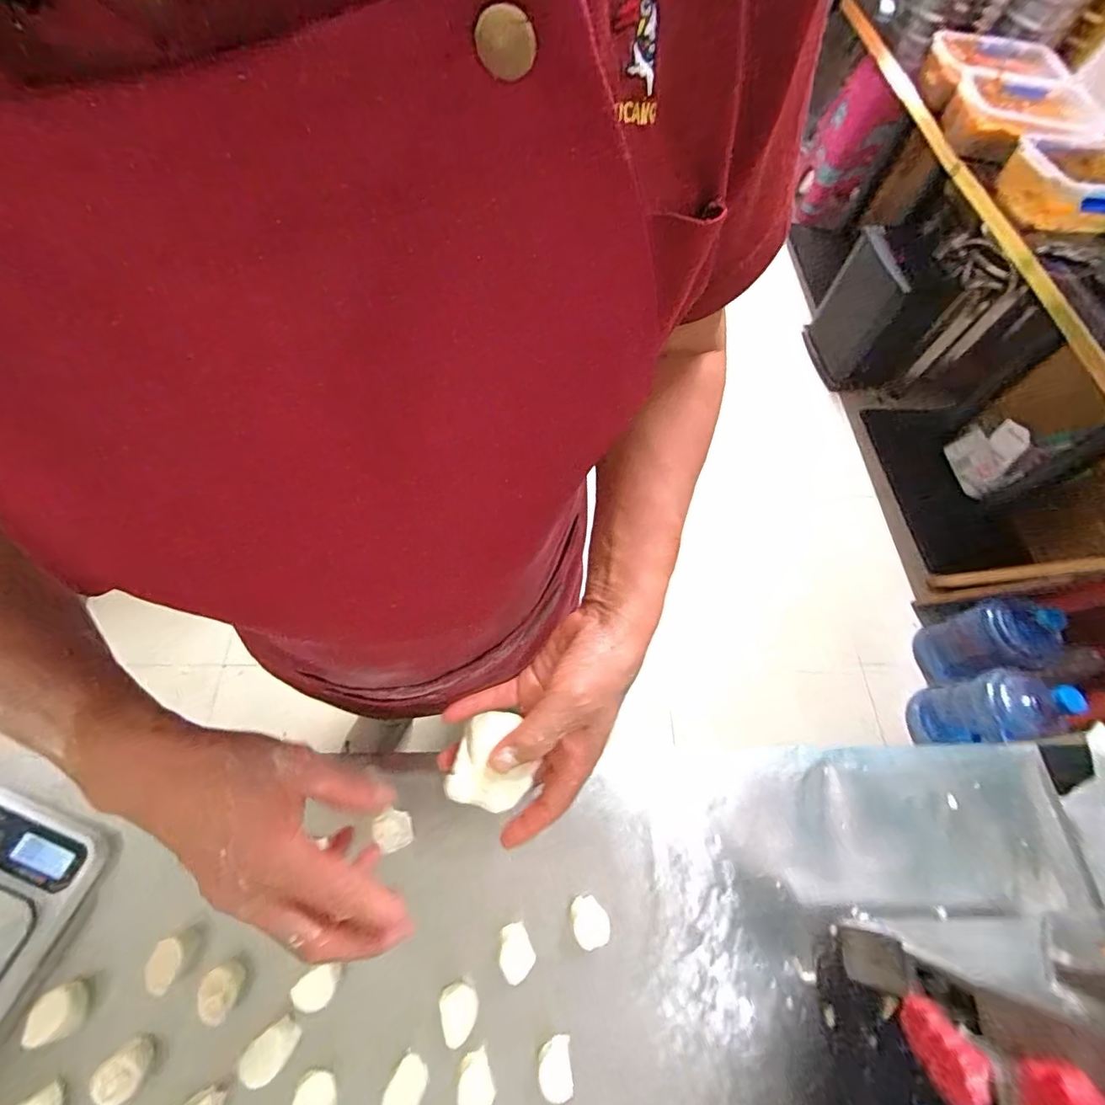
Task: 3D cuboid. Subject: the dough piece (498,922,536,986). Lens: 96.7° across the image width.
[{"bbox_3d":[-0.036,0.378,0.468,0.030,0.040,0.041,-22,68,-13],"label":"dough piece"}]

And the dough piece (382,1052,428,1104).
[{"bbox_3d":[-0.124,0.455,0.417,0.029,0.029,0.041,28,66,10],"label":"dough piece"}]

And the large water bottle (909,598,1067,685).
[{"bbox_3d":[1.116,0.235,1.285,0.197,0.309,0.170,-17,67,-11],"label":"large water bottle"}]

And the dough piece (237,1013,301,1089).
[{"bbox_3d":[-0.241,0.427,0.423,0.032,0.033,0.044,40,69,14],"label":"dough piece"}]

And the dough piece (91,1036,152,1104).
[{"bbox_3d":[-0.344,0.418,0.393,0.029,0.024,0.033,-32,70,-17],"label":"dough piece"}]

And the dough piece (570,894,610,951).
[{"bbox_3d":[0.035,0.356,0.476,0.033,0.027,0.041,-13,66,-10],"label":"dough piece"}]

